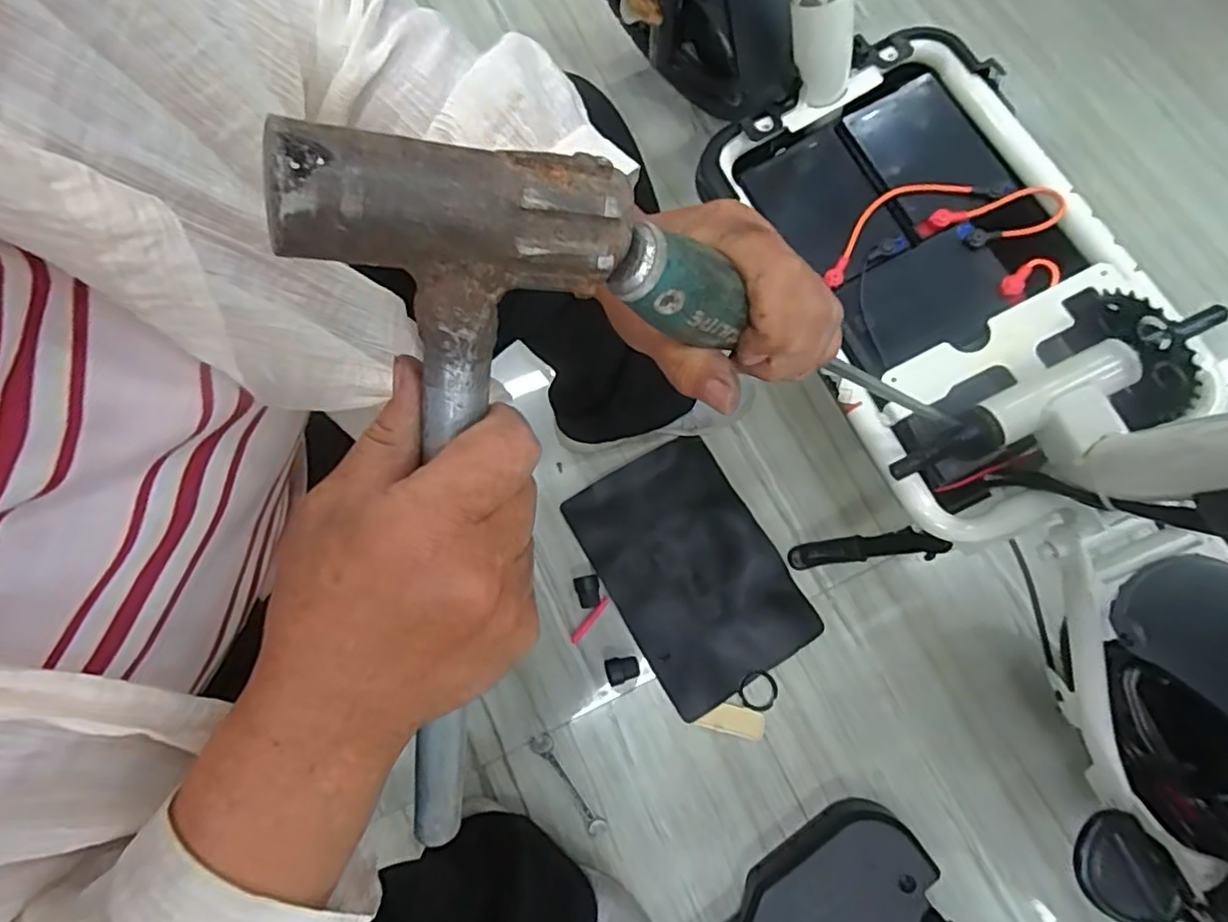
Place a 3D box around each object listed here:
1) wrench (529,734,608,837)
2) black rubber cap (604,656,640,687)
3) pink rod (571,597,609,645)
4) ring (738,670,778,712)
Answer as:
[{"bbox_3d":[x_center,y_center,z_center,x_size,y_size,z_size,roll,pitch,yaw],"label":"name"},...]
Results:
[{"bbox_3d":[-0.051,0.351,0.696,0.023,0.004,0.116,-37,76,-10],"label":"wrench"},{"bbox_3d":[0.010,0.236,0.725,0.038,0.018,0.029,-17,73,-4],"label":"black rubber cap"},{"bbox_3d":[-0.029,0.190,0.760,0.010,0.006,0.065,38,77,12],"label":"pink rod"},{"bbox_3d":[0.163,0.258,0.719,0.041,0.004,0.043,0,73,1],"label":"ring"}]

